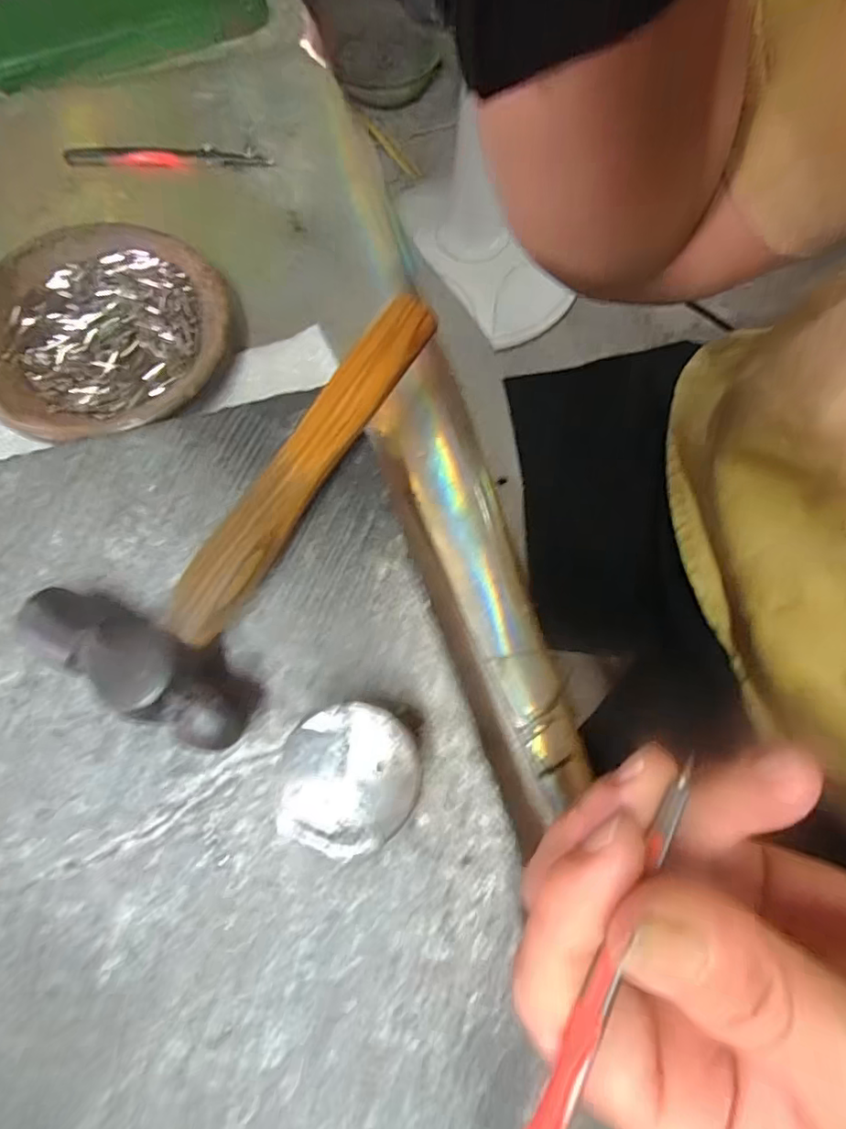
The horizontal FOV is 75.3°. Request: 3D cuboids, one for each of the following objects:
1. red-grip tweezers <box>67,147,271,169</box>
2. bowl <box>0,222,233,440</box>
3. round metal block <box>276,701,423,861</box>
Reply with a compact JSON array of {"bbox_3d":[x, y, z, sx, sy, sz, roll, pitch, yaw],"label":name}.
[{"bbox_3d":[-0.135,-0.215,0.289,0.106,0.004,0.013,-2,73,-2],"label":"red-grip tweezers"},{"bbox_3d":[-0.143,-0.105,0.249,0.108,0.018,0.110,1,73,-2],"label":"bowl"},{"bbox_3d":[-0.018,0.054,0.142,0.033,0.021,0.033,1,73,-2],"label":"round metal block"}]

